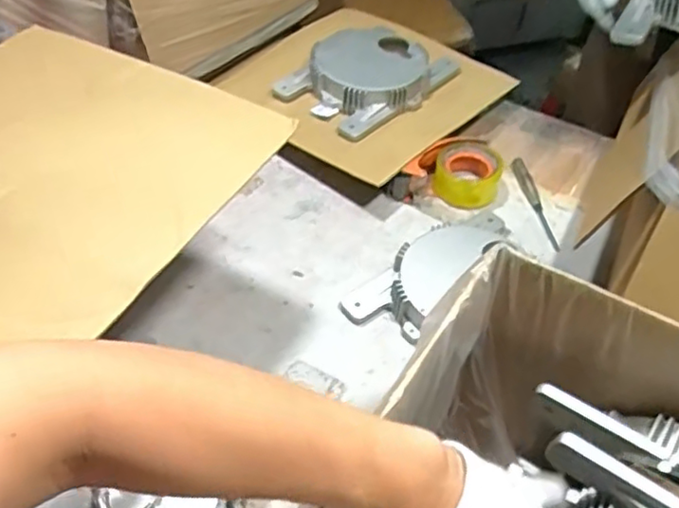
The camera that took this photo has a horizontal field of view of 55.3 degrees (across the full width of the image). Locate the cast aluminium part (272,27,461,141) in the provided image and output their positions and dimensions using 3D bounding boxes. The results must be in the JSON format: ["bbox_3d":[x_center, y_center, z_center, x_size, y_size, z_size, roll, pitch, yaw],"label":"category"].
[{"bbox_3d":[0.051,-0.293,1.035,0.192,0.056,0.266,32,55,23],"label":"cast aluminium part"}]

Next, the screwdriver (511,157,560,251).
[{"bbox_3d":[0.288,-0.081,0.959,0.022,0.017,0.168,-6,50,-8],"label":"screwdriver"}]

